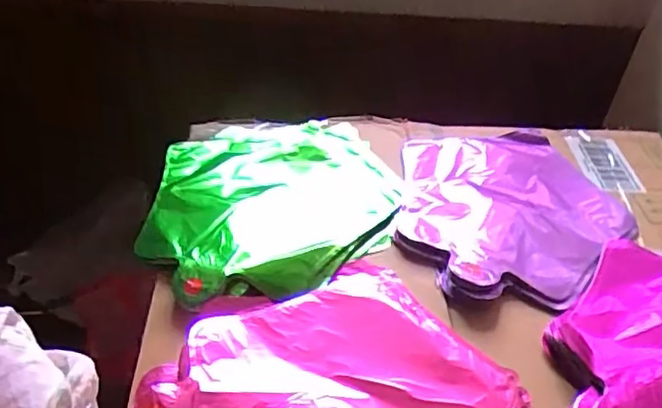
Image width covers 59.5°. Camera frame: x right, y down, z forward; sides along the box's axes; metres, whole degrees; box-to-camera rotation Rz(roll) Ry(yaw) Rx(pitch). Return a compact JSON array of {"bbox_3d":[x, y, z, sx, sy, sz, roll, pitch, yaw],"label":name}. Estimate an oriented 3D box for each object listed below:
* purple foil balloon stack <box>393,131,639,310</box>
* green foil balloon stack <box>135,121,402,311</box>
[{"bbox_3d":[0.183,-0.001,0.576,0.219,0.020,0.249,9,43,4],"label":"purple foil balloon stack"},{"bbox_3d":[-0.056,-0.004,0.569,0.232,0.028,0.246,-3,42,-8],"label":"green foil balloon stack"}]

